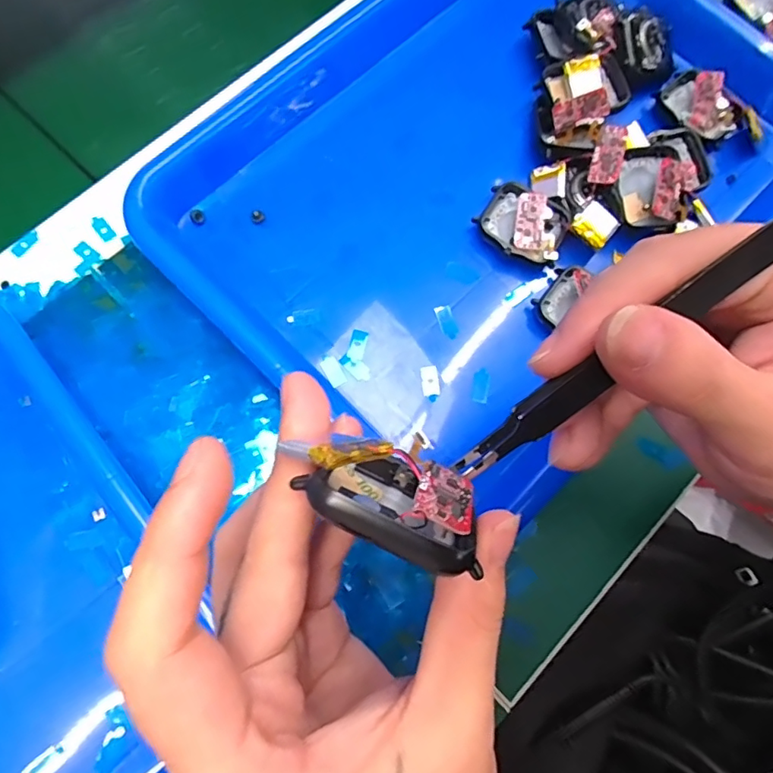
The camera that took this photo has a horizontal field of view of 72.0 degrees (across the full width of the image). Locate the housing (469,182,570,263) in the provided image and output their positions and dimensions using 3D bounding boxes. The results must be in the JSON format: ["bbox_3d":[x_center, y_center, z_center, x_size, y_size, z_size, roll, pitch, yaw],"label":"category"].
[{"bbox_3d":[0.072,-0.086,0.283,0.045,0.013,0.038,33,77,6],"label":"housing"}]

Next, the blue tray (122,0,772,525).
[{"bbox_3d":[0.062,-0.121,0.289,0.262,0.031,0.321,40,78,8],"label":"blue tray"}]

